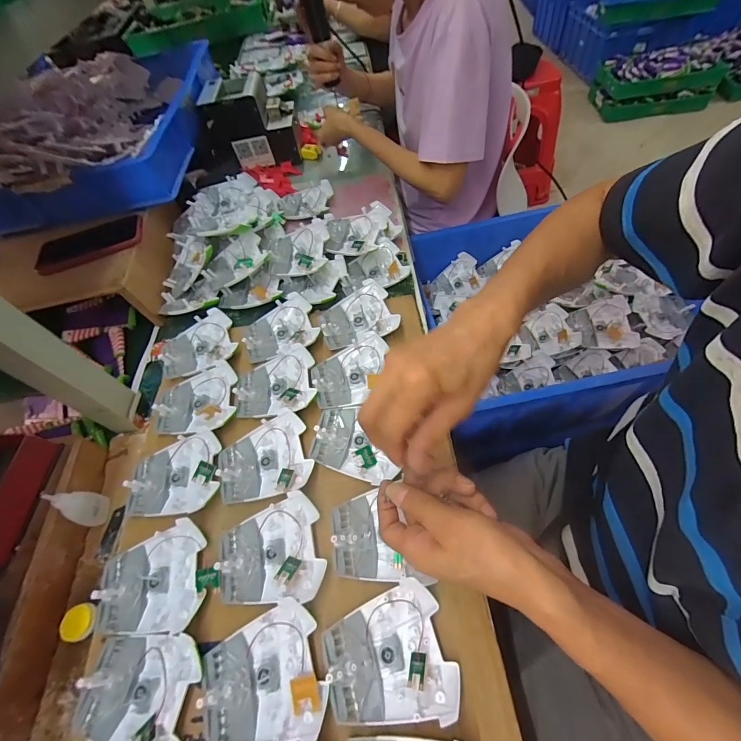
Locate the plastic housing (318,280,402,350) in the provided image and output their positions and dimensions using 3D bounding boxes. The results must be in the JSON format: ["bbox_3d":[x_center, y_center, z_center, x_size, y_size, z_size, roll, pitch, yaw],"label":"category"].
[{"bbox_3d":[-0.019,-0.080,0.529,0.108,0.025,0.093,-20,57,-5],"label":"plastic housing"}]

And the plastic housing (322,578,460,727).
[{"bbox_3d":[0.015,0.253,0.319,0.106,0.019,0.095,-17,57,-3],"label":"plastic housing"}]

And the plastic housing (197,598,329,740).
[{"bbox_3d":[-0.096,0.268,0.324,0.108,0.019,0.096,-7,57,3],"label":"plastic housing"}]

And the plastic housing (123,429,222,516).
[{"bbox_3d":[-0.236,0.124,0.433,0.105,0.022,0.093,-12,57,0],"label":"plastic housing"}]

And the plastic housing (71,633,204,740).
[{"bbox_3d":[-0.214,0.294,0.327,0.109,0.020,0.091,-1,54,12],"label":"plastic housing"}]

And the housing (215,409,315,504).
[{"bbox_3d":[-0.128,0.104,0.432,0.106,0.027,0.094,-14,57,-1],"label":"housing"}]

